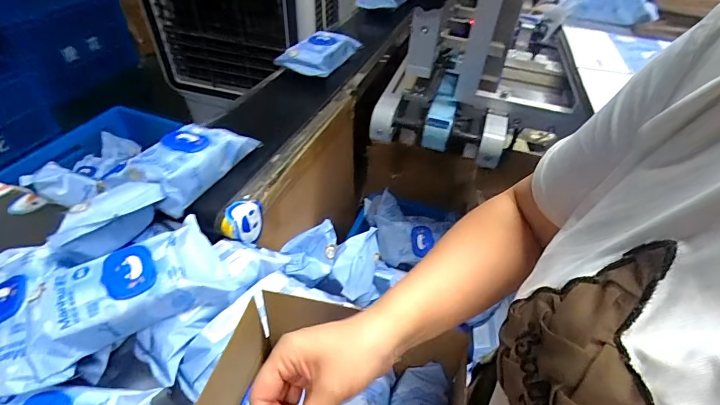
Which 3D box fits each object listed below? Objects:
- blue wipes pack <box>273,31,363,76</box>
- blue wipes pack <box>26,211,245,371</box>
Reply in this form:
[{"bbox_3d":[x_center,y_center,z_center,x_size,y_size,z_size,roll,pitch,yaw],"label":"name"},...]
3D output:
[{"bbox_3d":[-0.108,-0.442,1.145,0.139,0.060,0.258,24,46,19],"label":"blue wipes pack"},{"bbox_3d":[-0.317,0.123,0.551,0.245,0.077,0.127,-25,51,-29],"label":"blue wipes pack"}]

